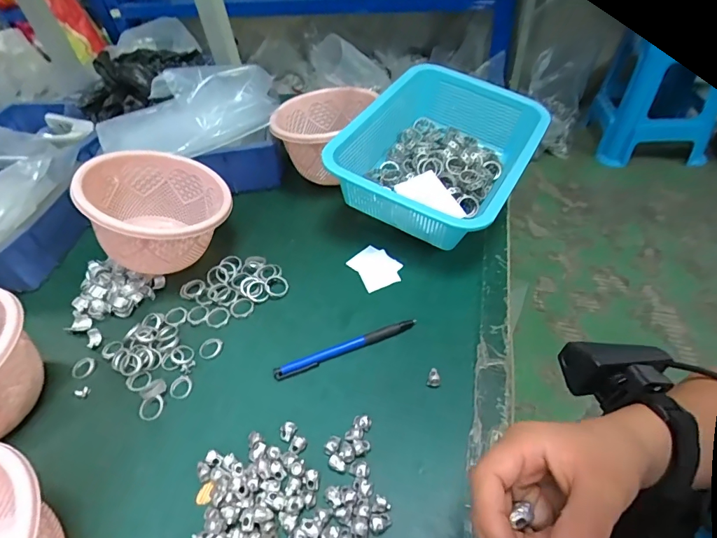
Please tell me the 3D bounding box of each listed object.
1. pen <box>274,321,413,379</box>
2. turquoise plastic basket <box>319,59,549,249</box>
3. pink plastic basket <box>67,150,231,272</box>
[{"bbox_3d":[-0.011,0.075,0.399,0.139,0.008,0.013,-18,46,-11],"label":"pen"},{"bbox_3d":[0.100,-0.143,0.526,0.198,0.089,0.278,20,51,24],"label":"turquoise plastic basket"},{"bbox_3d":[-0.221,-0.056,0.470,0.146,0.101,0.141,-4,37,-27],"label":"pink plastic basket"}]

